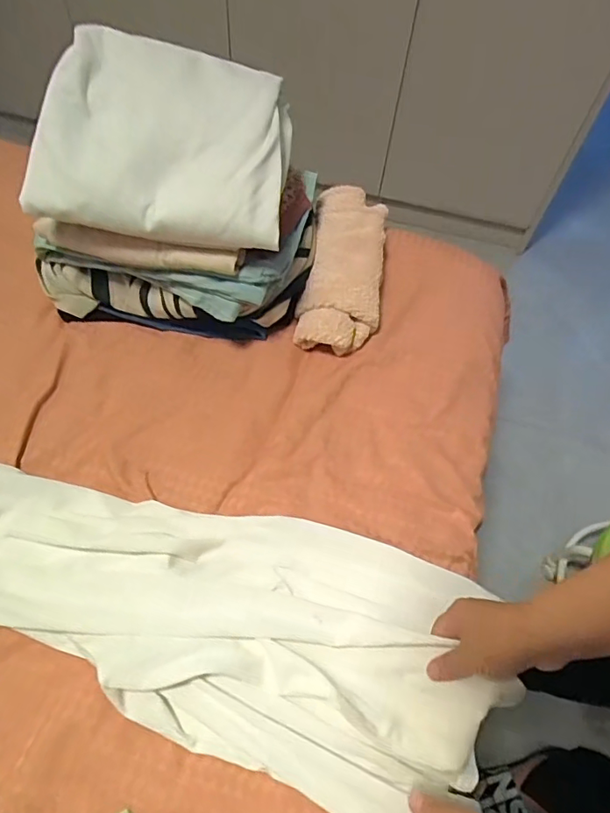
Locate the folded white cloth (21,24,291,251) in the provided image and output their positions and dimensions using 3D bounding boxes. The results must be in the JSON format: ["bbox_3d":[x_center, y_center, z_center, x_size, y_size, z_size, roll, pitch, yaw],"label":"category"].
[{"bbox_3d":[-0.139,-0.291,0.552,0.243,0.037,0.219,7,79,-7],"label":"folded white cloth"}]

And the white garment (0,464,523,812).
[{"bbox_3d":[-0.090,0.193,0.507,0.554,0.046,0.224,18,60,5],"label":"white garment"}]

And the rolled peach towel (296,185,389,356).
[{"bbox_3d":[0.051,-0.186,0.705,0.102,0.061,0.243,8,60,1],"label":"rolled peach towel"}]

